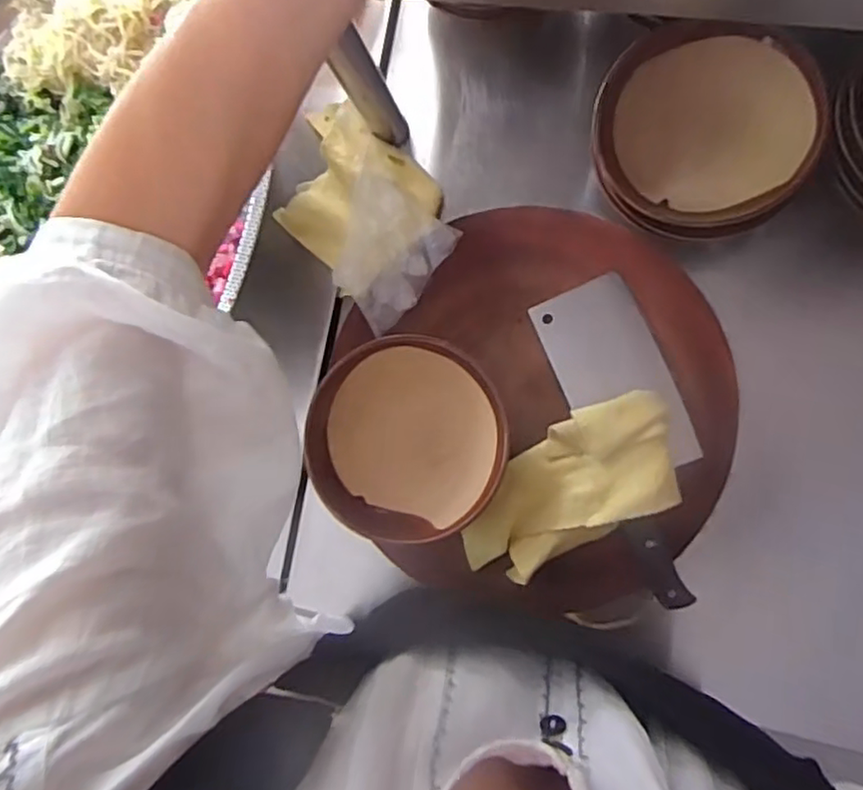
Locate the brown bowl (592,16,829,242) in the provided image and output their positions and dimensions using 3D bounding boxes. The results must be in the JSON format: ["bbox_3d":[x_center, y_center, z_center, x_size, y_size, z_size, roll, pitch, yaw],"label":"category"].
[{"bbox_3d":[0.231,-0.222,0.556,0.177,0.061,0.161,0,90,10],"label":"brown bowl"}]

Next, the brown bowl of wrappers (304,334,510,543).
[{"bbox_3d":[-0.020,0.039,0.609,0.179,0.063,0.178,0,90,10],"label":"brown bowl of wrappers"}]

